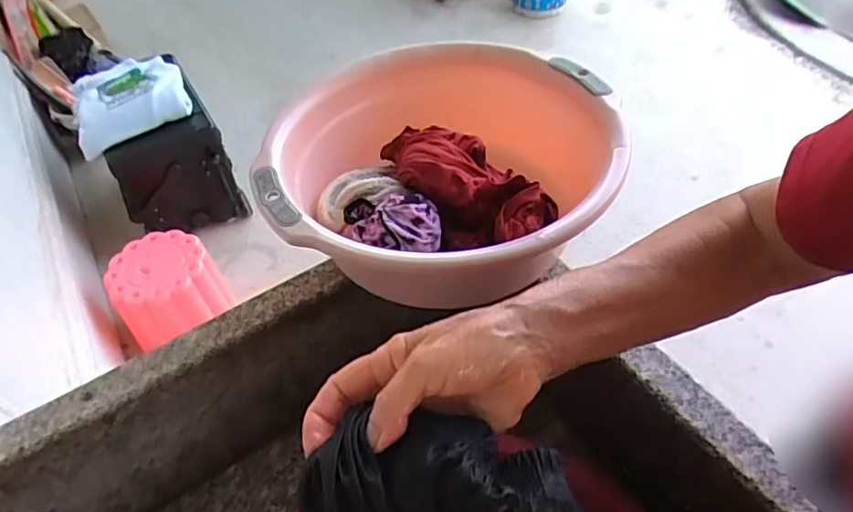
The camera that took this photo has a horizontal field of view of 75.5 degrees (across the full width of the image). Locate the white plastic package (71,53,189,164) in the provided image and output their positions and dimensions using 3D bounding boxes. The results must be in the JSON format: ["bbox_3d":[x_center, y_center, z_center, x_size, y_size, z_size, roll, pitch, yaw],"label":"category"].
[{"bbox_3d":[-0.813,-0.450,1.497,0.287,0.094,0.357,-22,50,-15],"label":"white plastic package"}]

